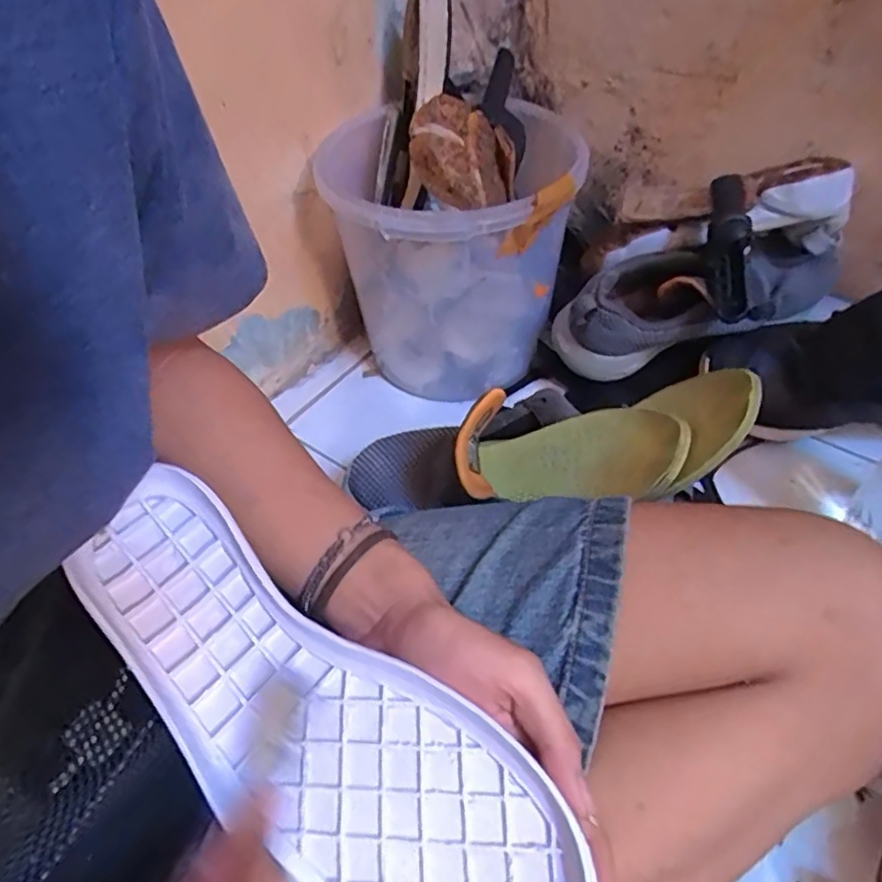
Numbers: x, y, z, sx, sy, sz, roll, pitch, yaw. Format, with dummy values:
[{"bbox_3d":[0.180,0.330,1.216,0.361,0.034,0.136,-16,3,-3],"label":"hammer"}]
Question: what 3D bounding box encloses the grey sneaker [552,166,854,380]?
[{"bbox_3d":[0.249,-0.151,0.601,0.284,0.137,0.141,-24,51,4],"label":"grey sneaker"}]

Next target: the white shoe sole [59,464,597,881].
[{"bbox_3d":[-0.061,0.121,0.275,0.265,0.032,0.094,36,75,17],"label":"white shoe sole"}]

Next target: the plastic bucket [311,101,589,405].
[{"bbox_3d":[0.014,-0.183,0.645,0.223,0.236,0.215,-2,50,3],"label":"plastic bucket"}]

